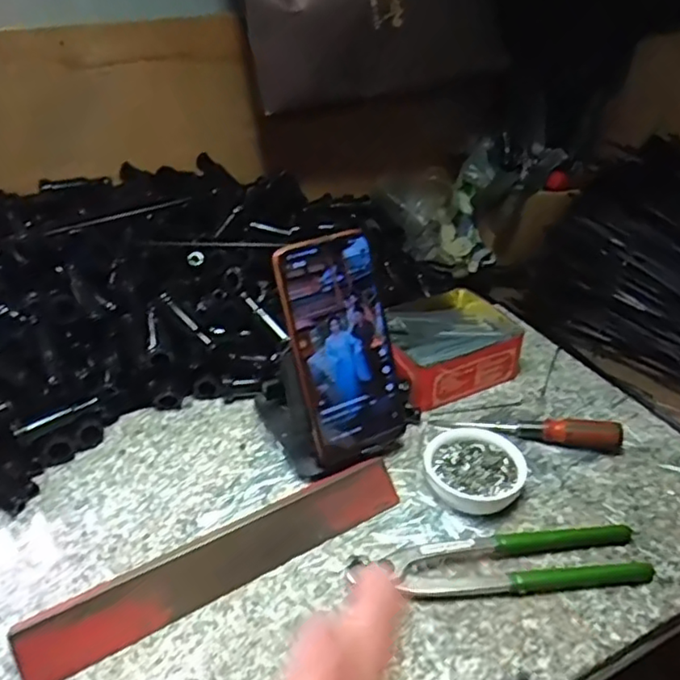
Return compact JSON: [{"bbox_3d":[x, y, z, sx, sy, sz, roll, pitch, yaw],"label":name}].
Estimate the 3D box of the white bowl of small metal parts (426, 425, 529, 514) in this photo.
[{"bbox_3d":[0.100,0.100,0.470,0.068,0.027,0.068,1,35,-1],"label":"white bowl of small metal parts"}]

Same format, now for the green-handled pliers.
[{"bbox_3d":[0.105,0.147,0.417,0.195,0.013,0.048,-4,35,-7],"label":"green-handled pliers"}]

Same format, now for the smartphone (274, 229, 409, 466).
[{"bbox_3d":[0.004,0.005,0.467,0.077,0.162,0.011,-20,15,-28],"label":"smartphone"}]

